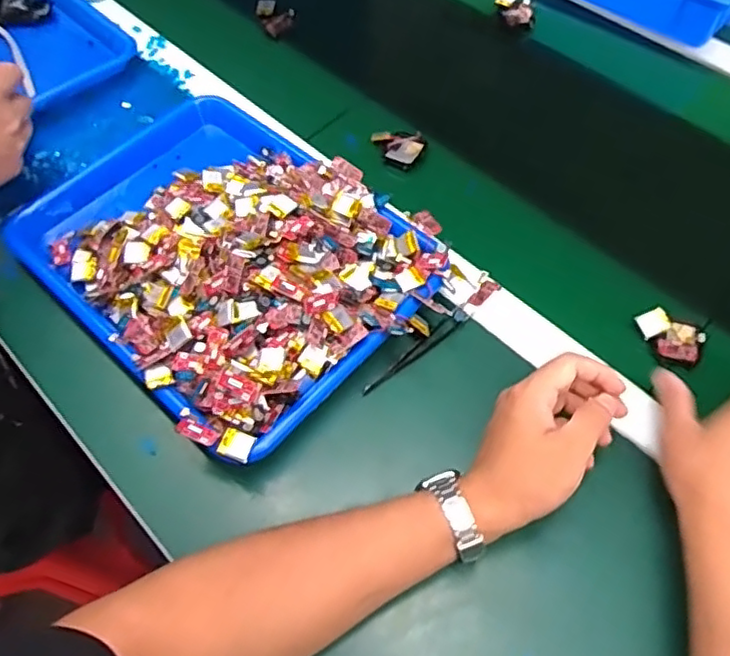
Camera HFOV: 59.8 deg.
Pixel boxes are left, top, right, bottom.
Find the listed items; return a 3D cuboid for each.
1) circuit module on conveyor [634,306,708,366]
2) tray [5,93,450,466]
[{"bbox_3d":[0.248,0.004,0.516,0.054,0.018,0.042,18,60,12],"label":"circuit module on conveyor"},{"bbox_3d":[-0.122,-0.075,0.550,0.340,0.065,0.264,39,67,22],"label":"tray"}]

